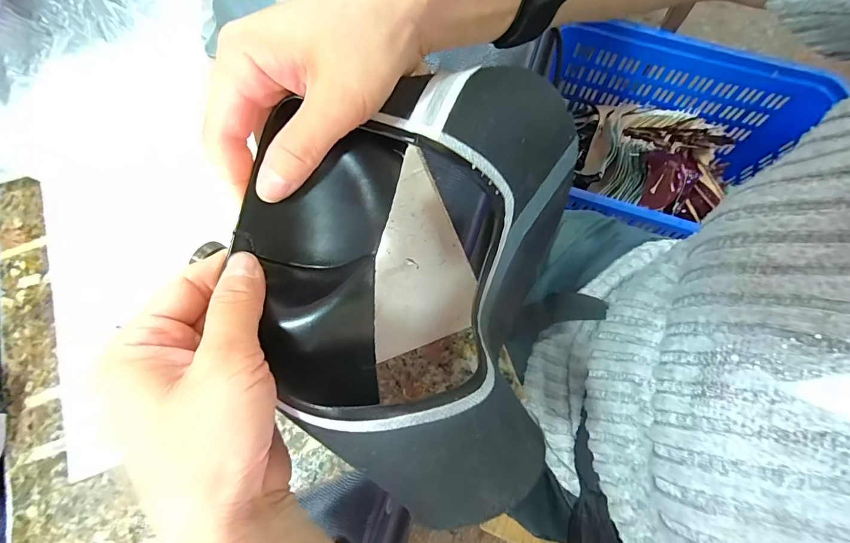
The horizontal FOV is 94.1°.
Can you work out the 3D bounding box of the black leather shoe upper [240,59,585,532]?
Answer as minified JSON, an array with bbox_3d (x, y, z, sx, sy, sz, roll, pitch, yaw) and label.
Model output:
[{"bbox_3d":[-0.012,0.000,0.195,0.154,0.055,0.197,12,73,5],"label":"black leather shoe upper"}]

